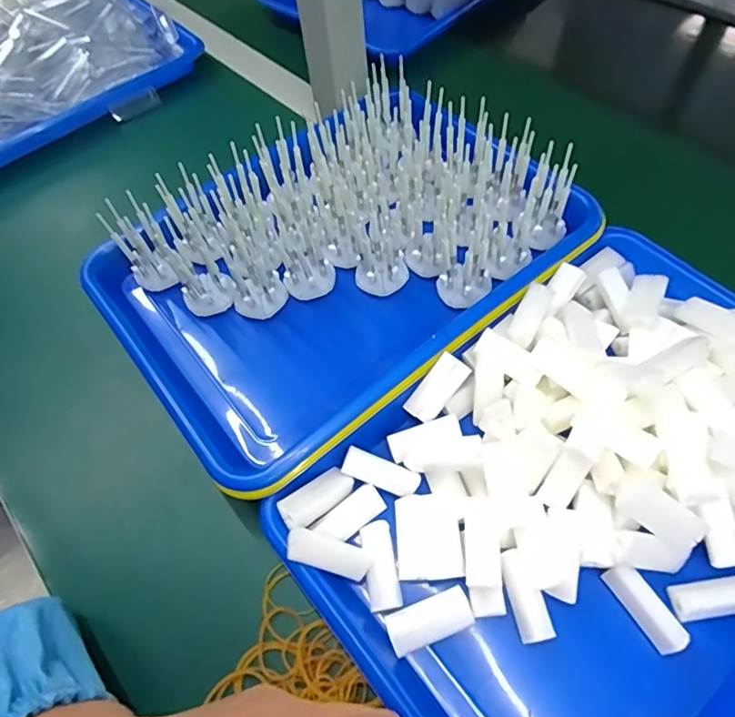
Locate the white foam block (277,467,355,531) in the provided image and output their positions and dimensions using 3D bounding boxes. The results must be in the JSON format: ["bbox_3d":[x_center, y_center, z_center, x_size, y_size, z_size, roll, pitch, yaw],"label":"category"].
[{"bbox_3d":[-0.030,0.082,0.309,0.046,0.013,0.019,-27,58,-32],"label":"white foam block"}]

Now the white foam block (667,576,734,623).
[{"bbox_3d":[0.185,0.126,0.280,0.046,0.018,0.018,-8,58,-1],"label":"white foam block"}]

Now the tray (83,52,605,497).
[{"bbox_3d":[-0.017,-0.087,0.394,0.340,0.074,0.241,-36,62,-17],"label":"tray"}]

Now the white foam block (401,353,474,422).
[{"bbox_3d":[0.044,0.019,0.335,0.019,0.011,0.045,41,91,25],"label":"white foam block"}]

